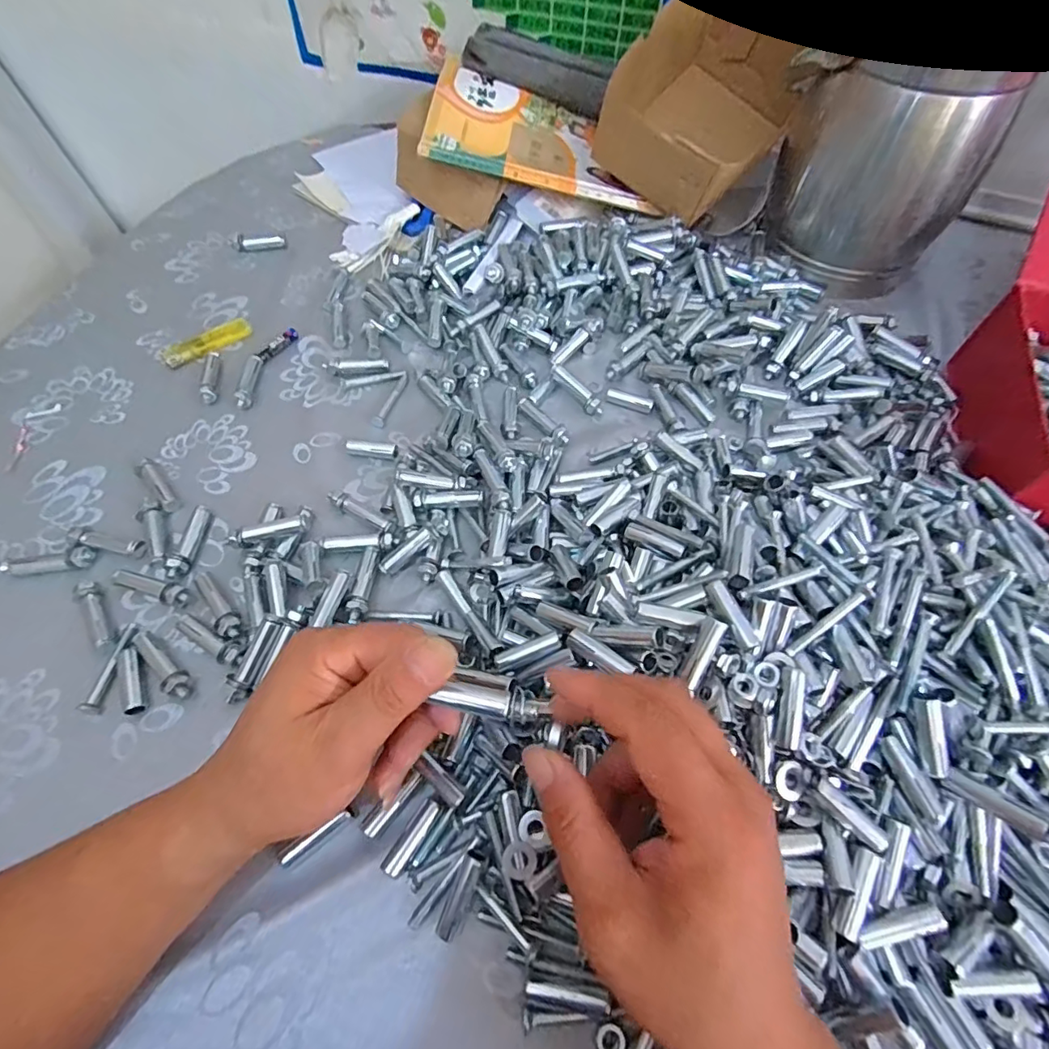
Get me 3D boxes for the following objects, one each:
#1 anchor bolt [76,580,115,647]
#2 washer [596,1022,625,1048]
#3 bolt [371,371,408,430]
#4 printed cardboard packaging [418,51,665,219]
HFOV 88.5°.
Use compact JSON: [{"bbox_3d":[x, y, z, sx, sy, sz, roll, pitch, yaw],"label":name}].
[{"bbox_3d":[-0.275,0.057,0.345,0.011,0.007,0.051,-33,64,-17],"label":"anchor bolt"},{"bbox_3d":[0.039,0.233,0.242,0.012,0.004,0.013,19,69,18],"label":"washer"},{"bbox_3d":[-0.110,-0.103,0.445,0.010,0.005,0.060,14,61,9],"label":"bolt"},{"bbox_3d":[0.021,-0.396,0.555,0.233,0.017,0.146,13,65,-7],"label":"printed cardboard packaging"}]

